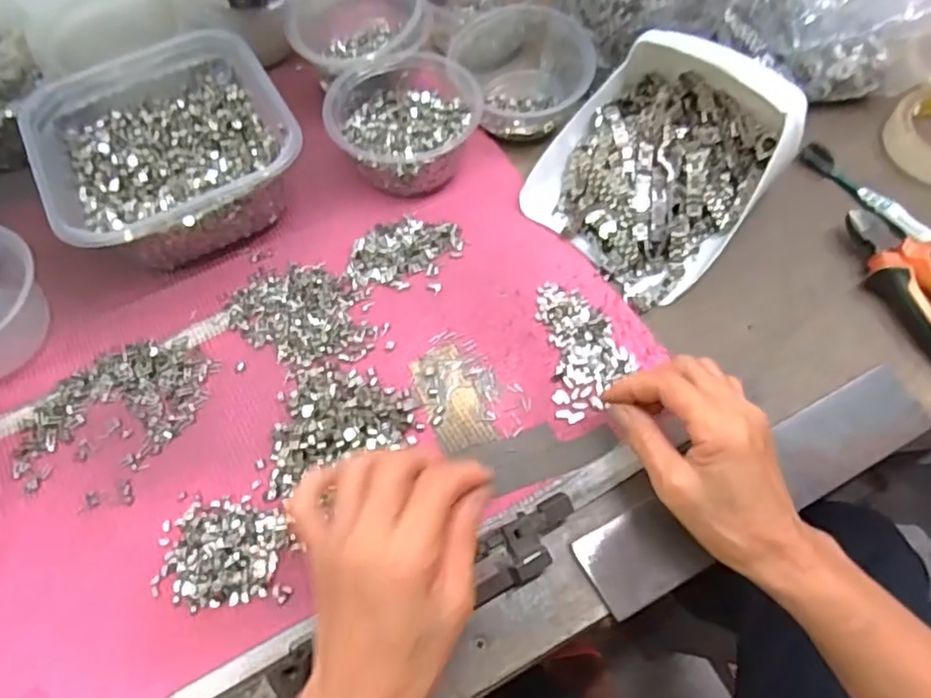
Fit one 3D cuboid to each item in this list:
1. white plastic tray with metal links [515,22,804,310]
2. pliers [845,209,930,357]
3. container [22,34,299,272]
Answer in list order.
[{"bbox_3d":[0.148,-0.149,0.470,0.153,0.078,0.190,36,68,19],"label":"white plastic tray with metal links"},{"bbox_3d":[0.327,-0.036,0.445,0.053,0.029,0.154,-19,62,-9],"label":"pliers"},{"bbox_3d":[-0.226,-0.155,0.482,0.170,0.062,0.178,-28,64,-13],"label":"container"}]

